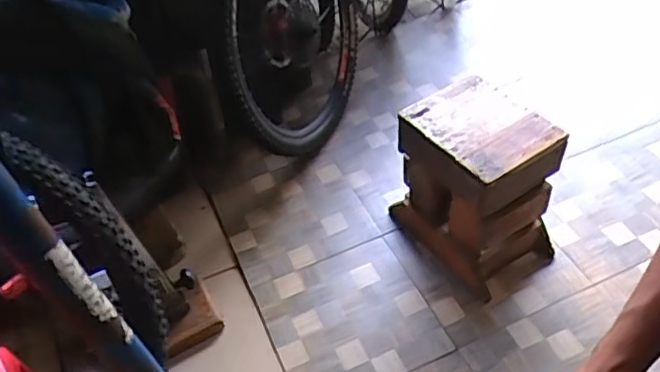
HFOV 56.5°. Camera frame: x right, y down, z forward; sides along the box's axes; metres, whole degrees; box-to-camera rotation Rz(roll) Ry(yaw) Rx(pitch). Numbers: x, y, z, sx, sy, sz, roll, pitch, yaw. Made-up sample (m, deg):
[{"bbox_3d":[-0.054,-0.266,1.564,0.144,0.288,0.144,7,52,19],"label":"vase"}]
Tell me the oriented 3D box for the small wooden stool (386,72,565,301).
[{"bbox_3d":[0.374,0.005,1.572,0.260,0.420,0.357,-29,49,-21],"label":"small wooden stool"}]

